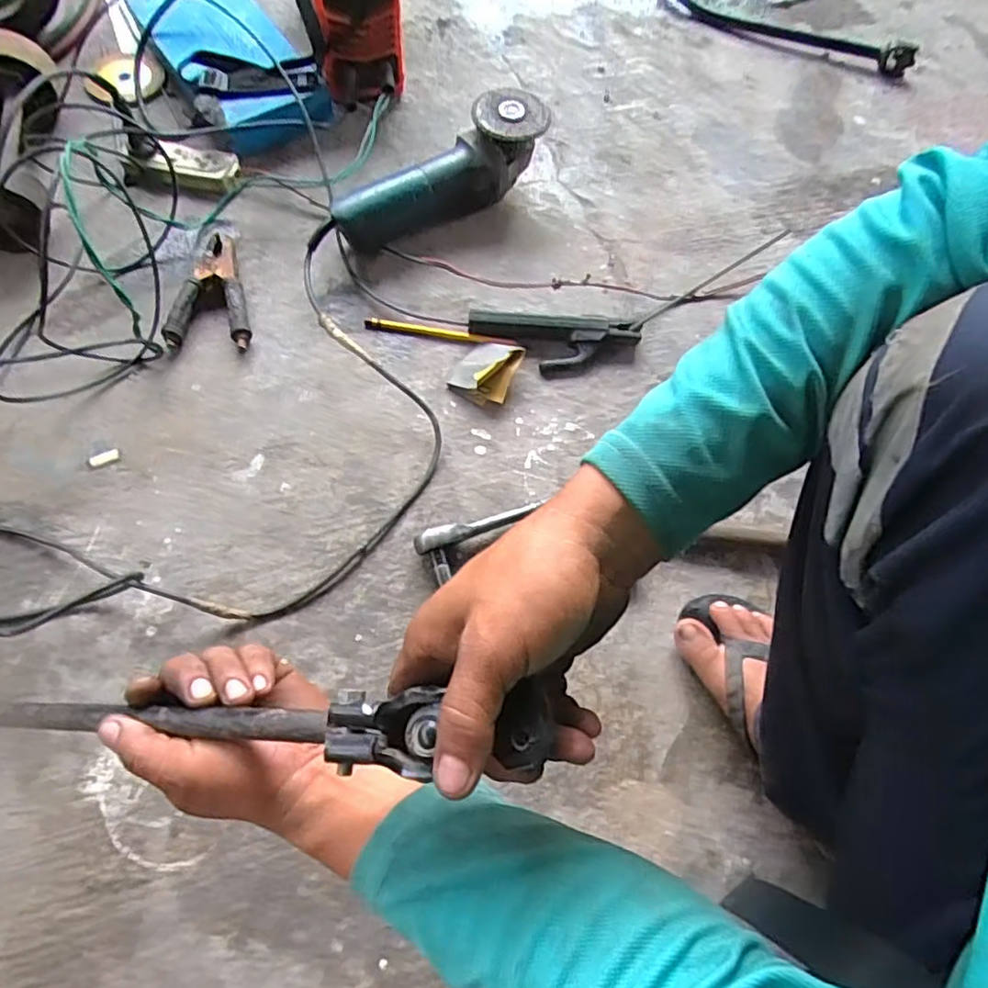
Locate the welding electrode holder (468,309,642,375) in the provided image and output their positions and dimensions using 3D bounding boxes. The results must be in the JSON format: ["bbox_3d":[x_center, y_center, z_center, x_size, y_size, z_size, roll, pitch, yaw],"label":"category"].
[{"bbox_3d":[0.068,-0.169,0.708,0.190,0.035,0.058,3,66,-1],"label":"welding electrode holder"}]

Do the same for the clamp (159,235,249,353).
[{"bbox_3d":[-0.315,-0.226,0.705,0.087,0.036,0.145,-3,66,-4],"label":"clamp"}]

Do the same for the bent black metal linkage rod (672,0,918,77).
[{"bbox_3d":[0.449,-0.844,1.091,0.555,0.028,0.249,35,69,12],"label":"bent black metal linkage rod"}]

